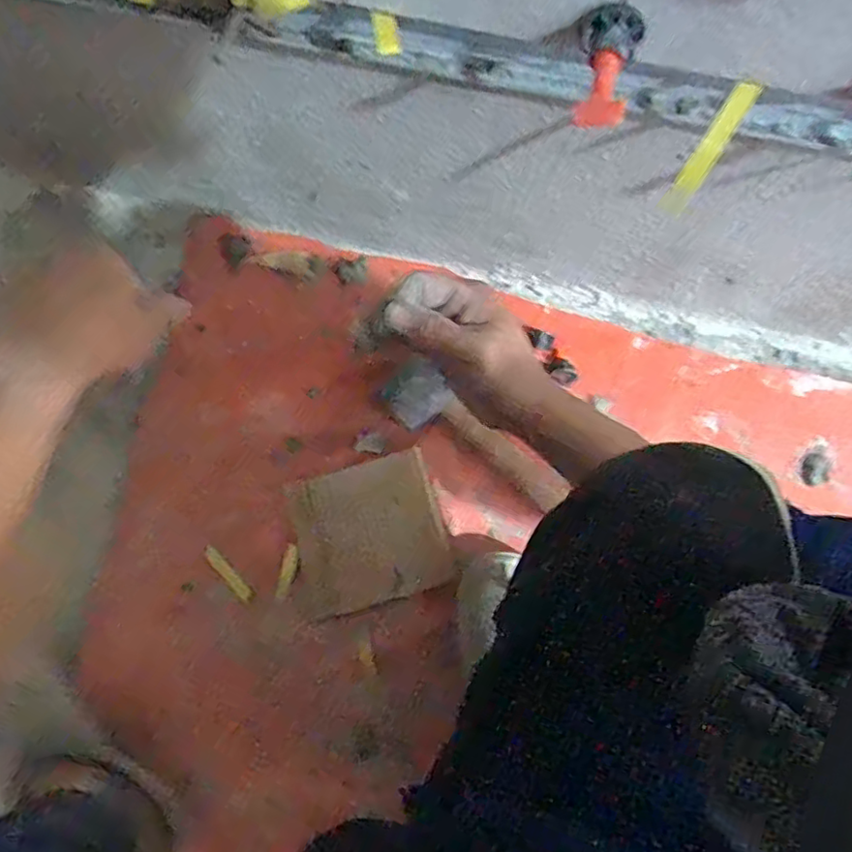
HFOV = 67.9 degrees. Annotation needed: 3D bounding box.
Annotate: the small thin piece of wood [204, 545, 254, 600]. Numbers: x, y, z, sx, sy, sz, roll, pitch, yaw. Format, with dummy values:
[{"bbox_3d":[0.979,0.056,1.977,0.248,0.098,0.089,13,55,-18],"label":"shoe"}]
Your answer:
[{"bbox_3d":[-0.209,0.155,0.666,0.014,0.005,0.069,-43,83,-7],"label":"small thin piece of wood"}]

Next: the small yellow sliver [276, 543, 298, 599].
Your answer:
[{"bbox_3d":[-0.147,0.155,0.674,0.015,0.004,0.056,9,80,1],"label":"small yellow sliver"}]

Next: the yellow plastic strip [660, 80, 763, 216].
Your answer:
[{"bbox_3d":[0.197,-0.189,0.447,0.020,0.187,0.004,14,88,7],"label":"yellow plastic strip"}]

